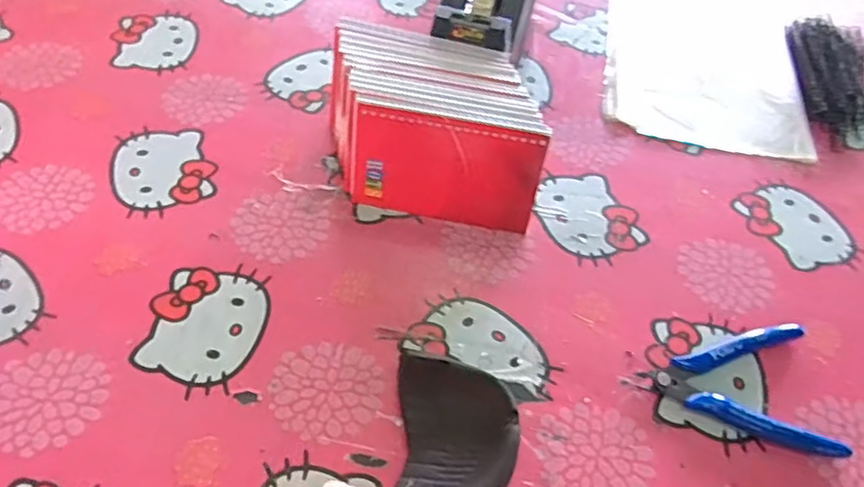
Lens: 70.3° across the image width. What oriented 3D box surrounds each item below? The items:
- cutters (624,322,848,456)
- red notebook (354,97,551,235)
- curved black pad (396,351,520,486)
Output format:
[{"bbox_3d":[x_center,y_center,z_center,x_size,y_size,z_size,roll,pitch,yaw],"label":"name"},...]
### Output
[{"bbox_3d":[0.184,0.089,0.379,0.116,0.013,0.083,1,54,-4],"label":"cutters"},{"bbox_3d":[0.010,-0.052,0.430,0.127,0.079,0.010,11,37,3],"label":"red notebook"},{"bbox_3d":[0.014,0.112,0.344,0.065,0.025,0.093,5,53,-2],"label":"curved black pad"}]

